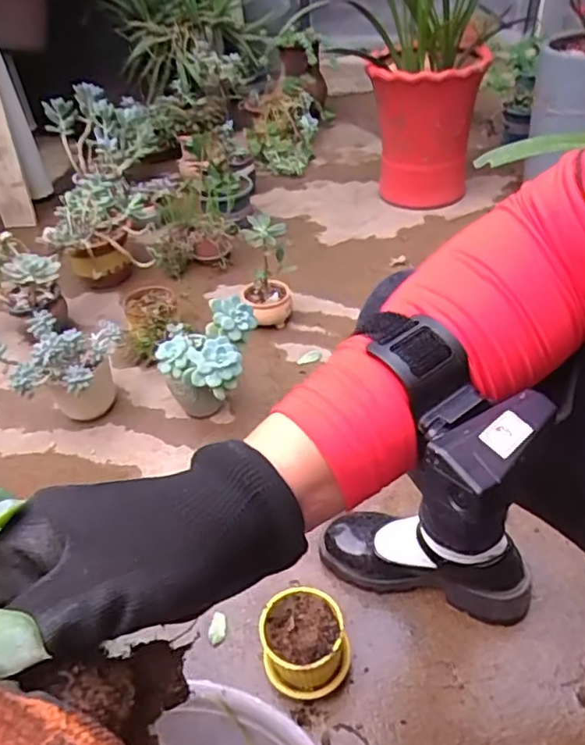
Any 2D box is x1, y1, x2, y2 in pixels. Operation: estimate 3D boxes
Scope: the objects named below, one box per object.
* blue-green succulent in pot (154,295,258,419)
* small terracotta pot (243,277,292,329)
[{"bbox_3d":[-0.137,-0.003,0.977,0.143,0.185,0.139,4,41,11],"label":"blue-green succulent in pot"},{"bbox_3d":[-0.044,-0.134,1.194,0.093,0.075,0.101,-13,41,-9],"label":"small terracotta pot"}]

